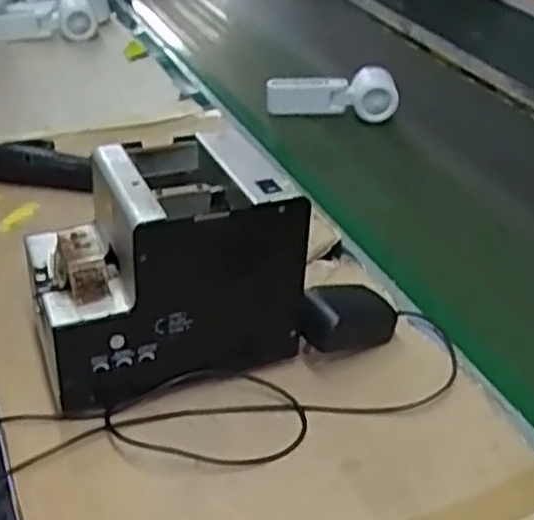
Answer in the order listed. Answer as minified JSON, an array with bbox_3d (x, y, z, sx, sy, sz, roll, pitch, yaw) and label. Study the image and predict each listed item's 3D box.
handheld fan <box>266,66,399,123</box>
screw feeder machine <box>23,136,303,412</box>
[{"bbox_3d":[0.088,-0.220,1.004,0.170,0.051,0.059,-1,34,-7],"label":"handheld fan"},{"bbox_3d":[-0.078,-0.002,0.569,0.182,0.143,0.135,-9,37,-22],"label":"screw feeder machine"}]

